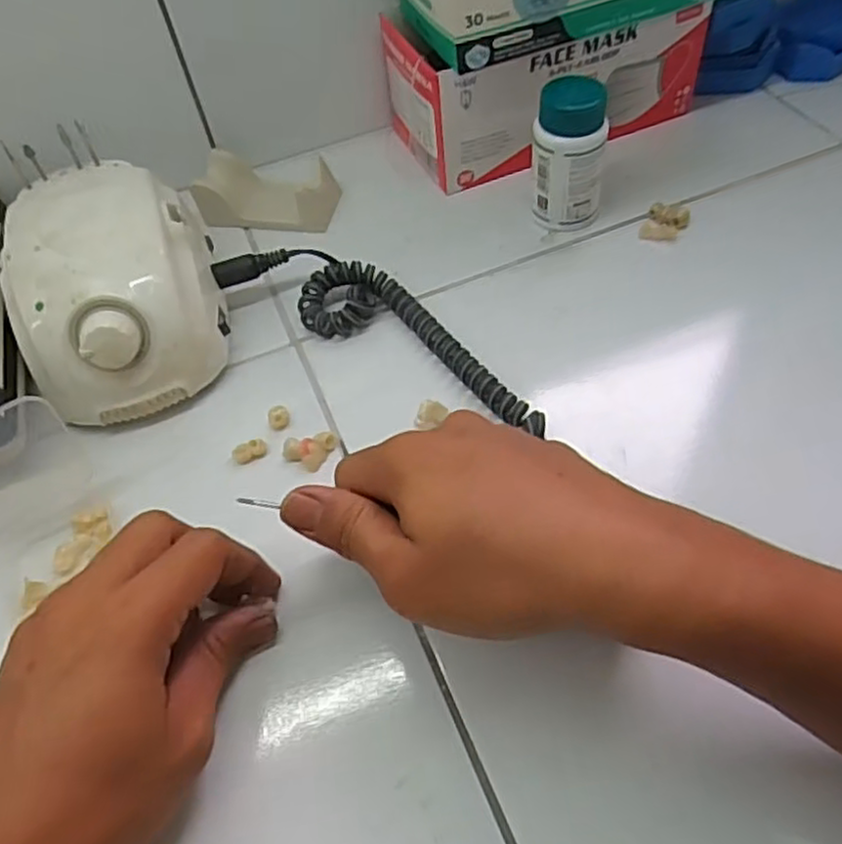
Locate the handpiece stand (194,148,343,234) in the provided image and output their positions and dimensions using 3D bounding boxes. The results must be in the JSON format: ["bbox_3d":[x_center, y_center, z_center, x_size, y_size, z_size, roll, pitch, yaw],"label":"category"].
[{"bbox_3d":[-0.106,-0.161,0.490,0.089,0.029,0.055,6,54,11],"label":"handpiece stand"}]

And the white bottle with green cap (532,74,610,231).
[{"bbox_3d":[0.092,-0.161,0.432,0.042,0.085,0.035,8,54,12],"label":"white bottle with green cap"}]

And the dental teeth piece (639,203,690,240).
[{"bbox_3d":[0.156,-0.127,0.450,0.025,0.012,0.028,21,58,21],"label":"dental teeth piece"}]

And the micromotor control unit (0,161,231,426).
[{"bbox_3d":[-0.173,-0.074,0.399,0.103,0.081,0.134,-15,53,-5],"label":"micromotor control unit"}]

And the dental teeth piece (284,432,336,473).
[{"bbox_3d":[-0.058,0.013,0.369,0.023,0.010,0.023,-3,53,4],"label":"dental teeth piece"}]

